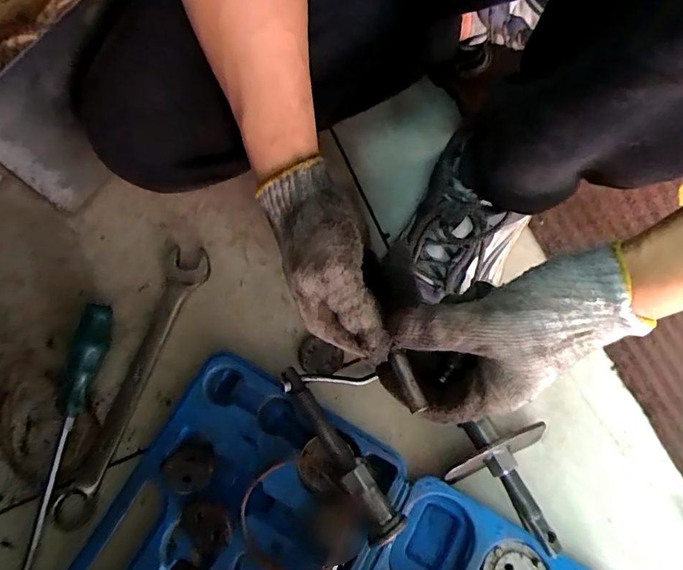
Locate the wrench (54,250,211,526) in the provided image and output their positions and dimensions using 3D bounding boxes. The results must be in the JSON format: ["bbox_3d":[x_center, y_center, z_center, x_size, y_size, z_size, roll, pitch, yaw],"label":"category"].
[{"bbox_3d":[-0.186,0.082,0.412,0.039,0.012,0.251,19,74,5],"label":"wrench"}]

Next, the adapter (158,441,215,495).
[{"bbox_3d":[-0.122,0.145,0.363,0.036,0.016,0.035,0,73,-1],"label":"adapter"}]

